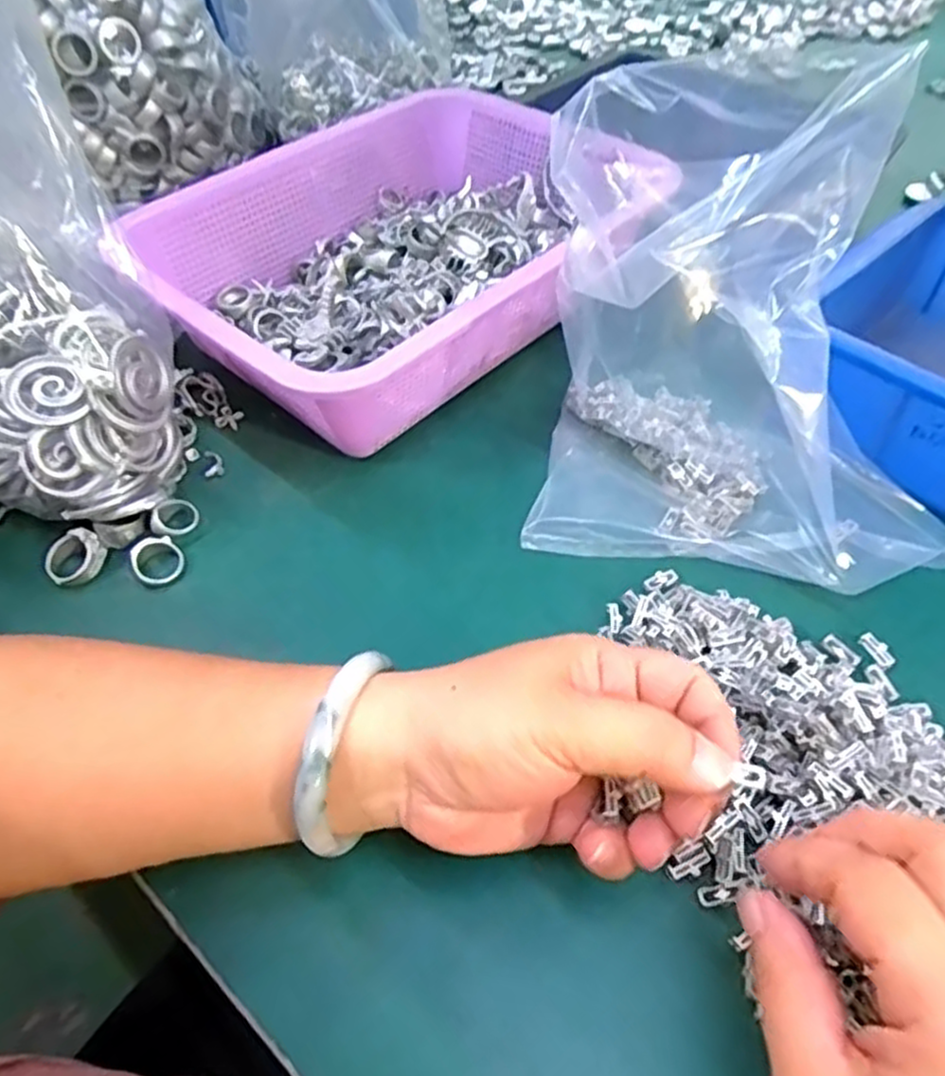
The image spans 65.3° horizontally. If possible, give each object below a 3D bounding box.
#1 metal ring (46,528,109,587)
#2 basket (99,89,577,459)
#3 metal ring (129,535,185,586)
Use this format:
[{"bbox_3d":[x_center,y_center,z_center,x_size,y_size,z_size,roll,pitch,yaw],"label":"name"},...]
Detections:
[{"bbox_3d":[-0.196,0.011,0.365,0.028,0.011,0.024,-36,88,-5],"label":"metal ring"},{"bbox_3d":[-0.041,-0.180,0.467,0.217,0.084,0.316,31,59,23],"label":"basket"},{"bbox_3d":[-0.156,0.011,0.366,0.026,0.008,0.026,7,65,-16],"label":"metal ring"}]

